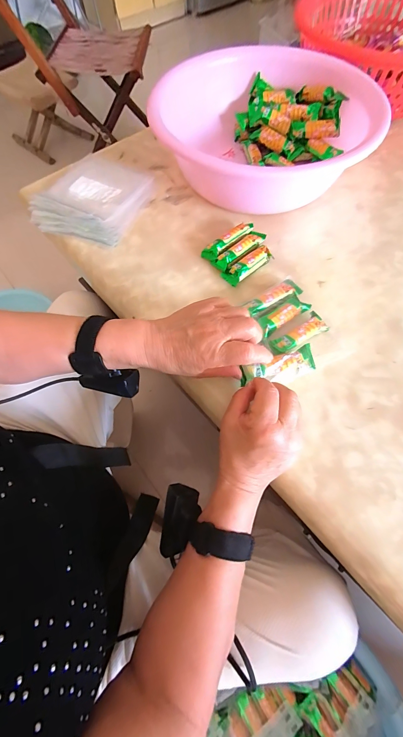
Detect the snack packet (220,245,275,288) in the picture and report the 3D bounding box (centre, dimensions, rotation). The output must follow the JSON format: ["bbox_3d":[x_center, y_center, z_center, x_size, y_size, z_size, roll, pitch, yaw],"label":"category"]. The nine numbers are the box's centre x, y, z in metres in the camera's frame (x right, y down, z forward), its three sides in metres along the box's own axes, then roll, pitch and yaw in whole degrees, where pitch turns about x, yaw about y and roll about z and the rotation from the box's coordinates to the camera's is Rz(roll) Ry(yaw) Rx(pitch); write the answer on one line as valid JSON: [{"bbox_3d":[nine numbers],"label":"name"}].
[{"bbox_3d":[0.066,-0.146,0.416,0.075,0.020,0.025,-34,71,-14],"label":"snack packet"}]

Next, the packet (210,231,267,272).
[{"bbox_3d":[0.056,-0.173,0.431,0.088,0.017,0.023,-37,71,-15],"label":"packet"}]

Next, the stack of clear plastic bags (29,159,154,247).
[{"bbox_3d":[-0.177,-0.289,0.481,0.164,0.022,0.182,16,67,7],"label":"stack of clear plastic bags"}]

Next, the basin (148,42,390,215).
[{"bbox_3d":[0.094,-0.367,0.467,0.320,0.104,0.309,5,66,2],"label":"basin"}]

